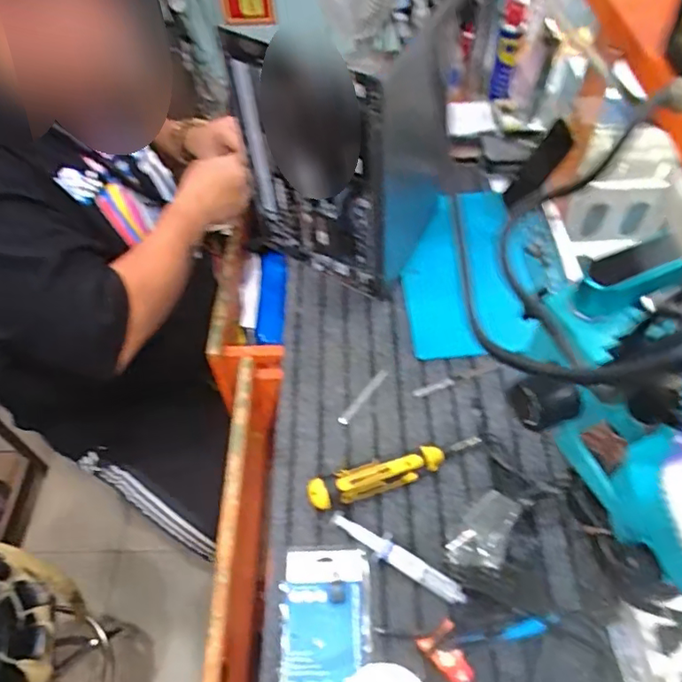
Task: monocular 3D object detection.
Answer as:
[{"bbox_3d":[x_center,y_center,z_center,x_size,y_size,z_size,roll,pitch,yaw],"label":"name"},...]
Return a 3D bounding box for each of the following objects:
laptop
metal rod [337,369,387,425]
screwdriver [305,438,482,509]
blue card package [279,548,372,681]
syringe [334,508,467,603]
[{"bbox_3d":[-0.055,-0.225,0.759,0.265,0.331,0.040,35,62,28],"label":"laptop"},{"bbox_3d":[0.030,0.072,0.740,0.012,0.004,0.103,27,58,24],"label":"metal rod"},{"bbox_3d":[0.066,0.151,0.656,0.211,0.041,0.031,-19,52,-10],"label":"screwdriver"},{"bbox_3d":[-0.016,0.284,0.577,0.091,0.017,0.131,-3,51,2],"label":"blue card package"},{"bbox_3d":[0.060,0.233,0.607,0.159,0.019,0.030,26,58,23],"label":"syringe"}]

